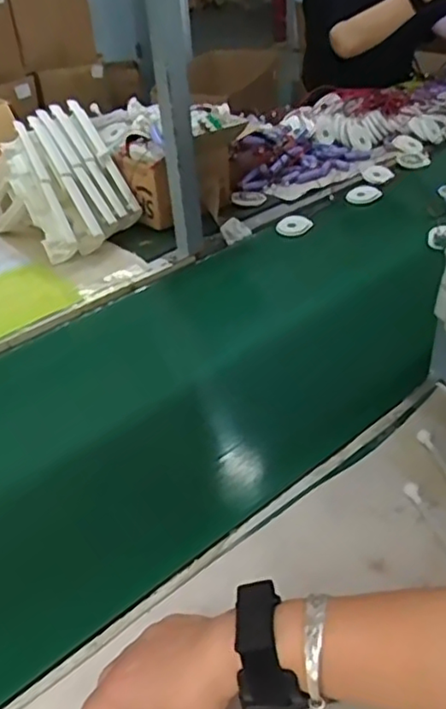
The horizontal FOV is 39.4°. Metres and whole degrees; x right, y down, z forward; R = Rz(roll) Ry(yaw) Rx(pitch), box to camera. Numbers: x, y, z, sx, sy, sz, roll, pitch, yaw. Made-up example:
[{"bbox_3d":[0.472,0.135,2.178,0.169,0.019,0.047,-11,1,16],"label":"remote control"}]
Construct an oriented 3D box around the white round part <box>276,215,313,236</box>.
[{"bbox_3d":[0.112,-0.201,0.973,0.054,0.016,0.041,0,37,7],"label":"white round part"}]

